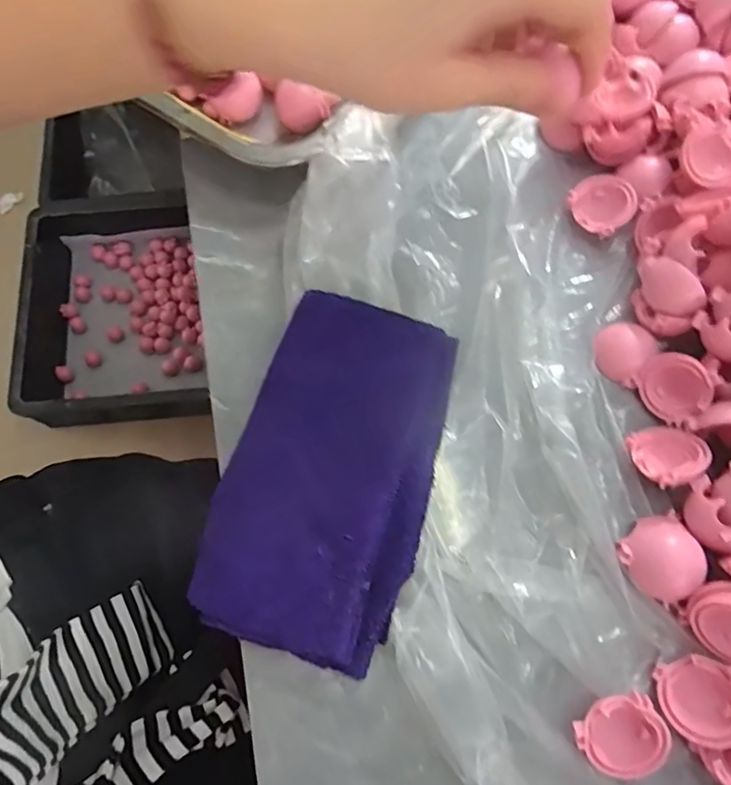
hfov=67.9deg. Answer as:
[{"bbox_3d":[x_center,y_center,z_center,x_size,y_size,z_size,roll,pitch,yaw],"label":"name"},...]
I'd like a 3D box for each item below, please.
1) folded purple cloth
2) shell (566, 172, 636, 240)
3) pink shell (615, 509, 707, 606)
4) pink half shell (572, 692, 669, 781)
[{"bbox_3d":[-0.015,0.033,0.236,0.085,0.017,0.149,17,73,5],"label":"folded purple cloth"},{"bbox_3d":[0.122,-0.096,0.279,0.030,0.010,0.030,-4,77,18],"label":"shell"},{"bbox_3d":[0.123,0.068,0.223,0.031,0.012,0.031,-25,74,-8],"label":"pink shell"},{"bbox_3d":[0.095,0.128,0.199,0.028,0.013,0.027,0,72,0],"label":"pink half shell"}]

